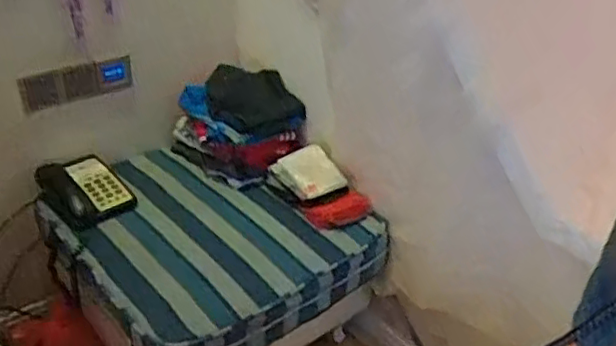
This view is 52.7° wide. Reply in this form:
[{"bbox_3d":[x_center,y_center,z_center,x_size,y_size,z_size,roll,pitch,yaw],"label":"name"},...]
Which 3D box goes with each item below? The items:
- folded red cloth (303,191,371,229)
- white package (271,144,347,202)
[{"bbox_3d":[0.067,0.092,1.483,0.154,0.060,0.077,-12,35,-22],"label":"folded red cloth"},{"bbox_3d":[-0.002,0.001,1.524,0.142,0.033,0.149,-27,73,-28],"label":"white package"}]

